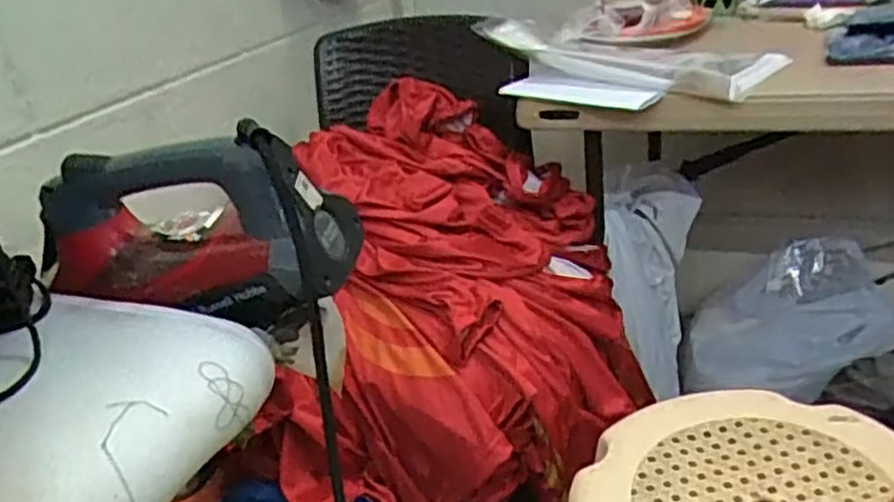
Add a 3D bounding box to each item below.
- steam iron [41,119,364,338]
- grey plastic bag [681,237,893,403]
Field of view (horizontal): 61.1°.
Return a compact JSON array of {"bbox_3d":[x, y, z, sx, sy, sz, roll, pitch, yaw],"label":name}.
[{"bbox_3d":[-0.208,-0.027,0.591,0.247,0.134,0.099,-1,26,14],"label":"steam iron"},{"bbox_3d":[0.658,0.133,1.434,0.421,0.242,0.142,-6,26,3],"label":"grey plastic bag"}]

